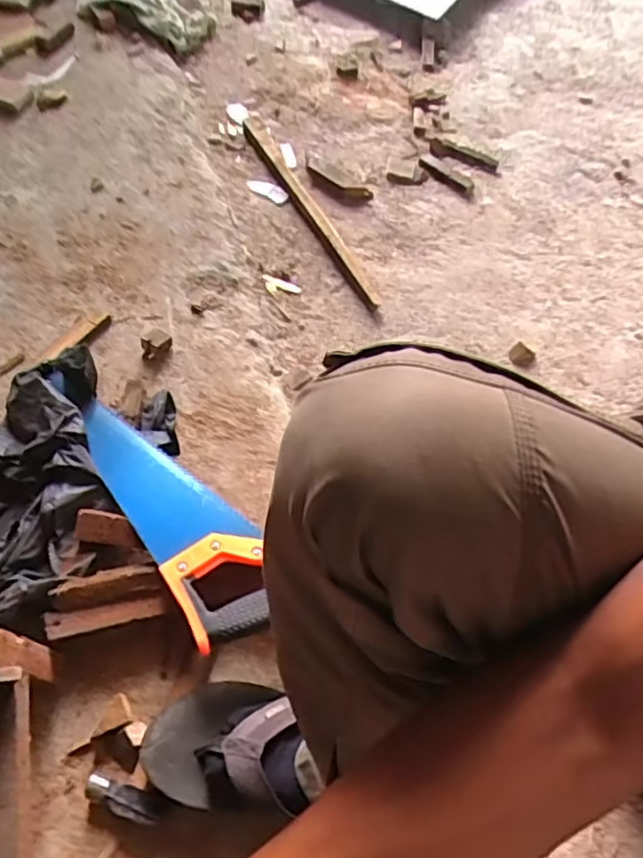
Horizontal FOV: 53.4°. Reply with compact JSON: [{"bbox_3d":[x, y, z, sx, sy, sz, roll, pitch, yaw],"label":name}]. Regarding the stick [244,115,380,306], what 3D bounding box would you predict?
[{"bbox_3d":[-0.025,-0.355,0.999,0.027,0.020,0.437,-23,64,-13],"label":"stick"}]

